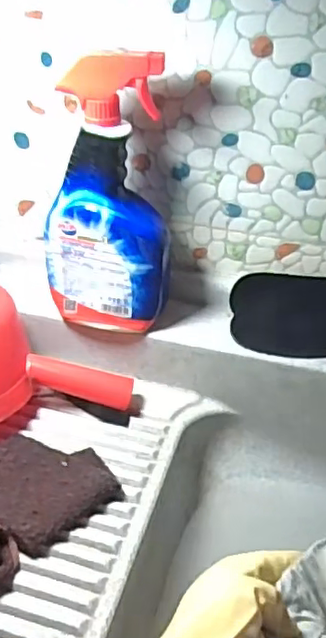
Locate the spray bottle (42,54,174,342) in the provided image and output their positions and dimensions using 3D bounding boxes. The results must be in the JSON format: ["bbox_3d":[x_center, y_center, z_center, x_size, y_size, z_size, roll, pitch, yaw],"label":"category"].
[{"bbox_3d":[-0.056,-0.111,0.582,0.120,0.259,0.054,10,40,11],"label":"spray bottle"}]

